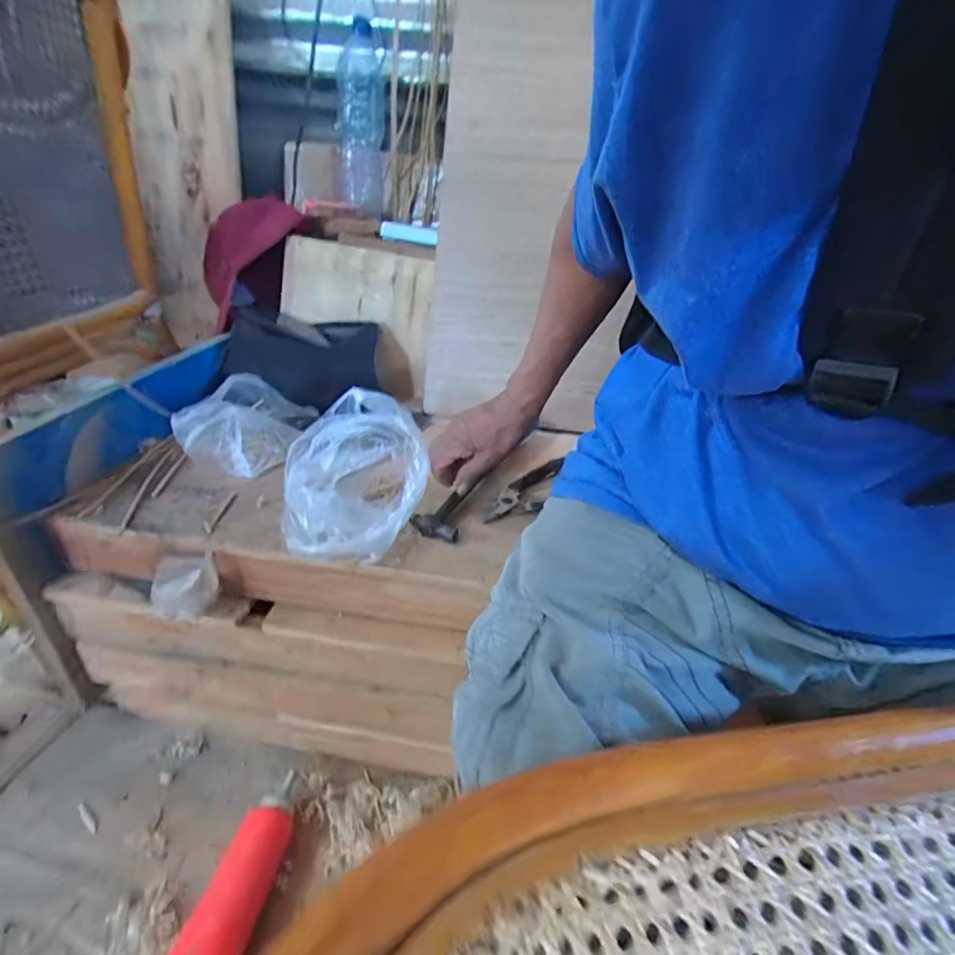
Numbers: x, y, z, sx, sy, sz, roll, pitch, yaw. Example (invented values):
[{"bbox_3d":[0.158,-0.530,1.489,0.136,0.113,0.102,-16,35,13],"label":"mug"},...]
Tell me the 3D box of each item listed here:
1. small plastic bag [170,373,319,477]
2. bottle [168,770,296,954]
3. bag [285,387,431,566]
[{"bbox_3d":[-0.285,-0.074,0.604,0.112,0.070,0.153,6,31,3],"label":"small plastic bag"},{"bbox_3d":[-0.213,0.373,0.454,0.056,0.062,0.177,10,32,9],"label":"bottle"},{"bbox_3d":[-0.122,-0.004,0.490,0.139,0.096,0.181,-3,32,-11],"label":"bag"}]

